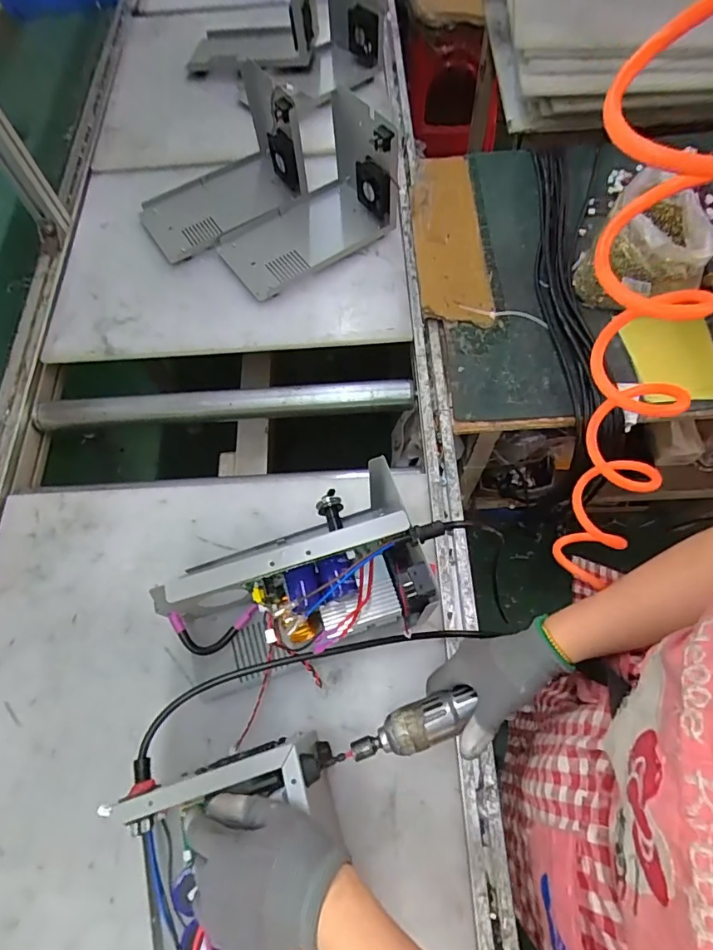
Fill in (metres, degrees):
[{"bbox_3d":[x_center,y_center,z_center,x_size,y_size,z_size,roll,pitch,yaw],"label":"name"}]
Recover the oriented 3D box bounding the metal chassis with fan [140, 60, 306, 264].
[{"bbox_3d":[-0.247,-0.530,0.829,0.275,0.183,0.165,-26,70,-9],"label":"metal chassis with fan"}]

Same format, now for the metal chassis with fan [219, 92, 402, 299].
[{"bbox_3d":[-0.090,-0.447,0.798,0.285,0.159,0.161,-32,71,-12],"label":"metal chassis with fan"}]

